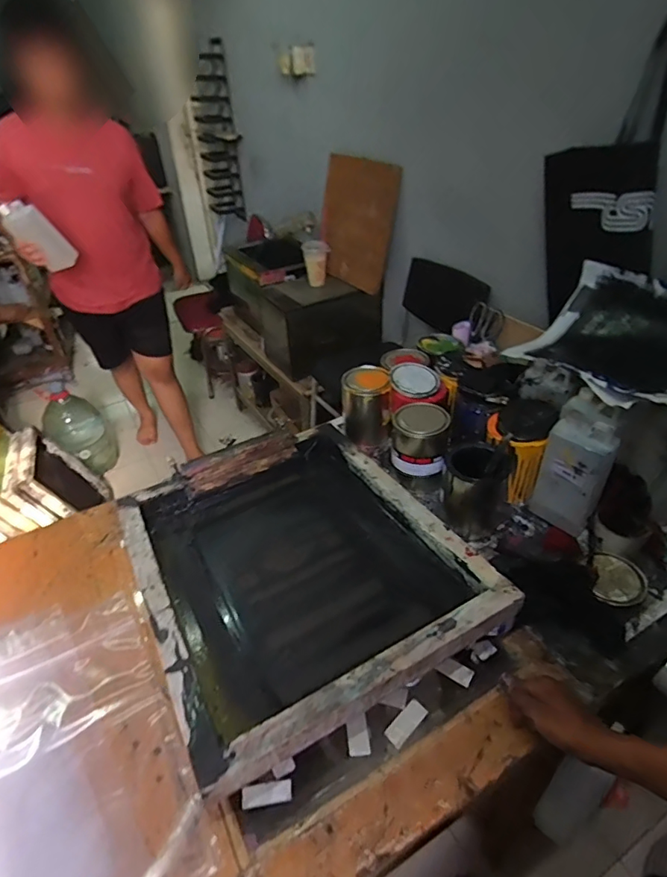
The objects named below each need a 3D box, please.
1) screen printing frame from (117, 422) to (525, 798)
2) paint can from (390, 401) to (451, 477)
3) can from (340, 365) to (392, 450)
[{"bbox_3d":[-0.069,0.186,0.831,0.469,0.081,0.561,-19,37,-23],"label":"screen printing frame"},{"bbox_3d":[0.171,0.000,0.980,0.110,0.100,0.109,8,39,13],"label":"paint can"},{"bbox_3d":[0.073,-0.068,1.111,0.102,0.145,0.121,-2,38,1],"label":"can"}]

